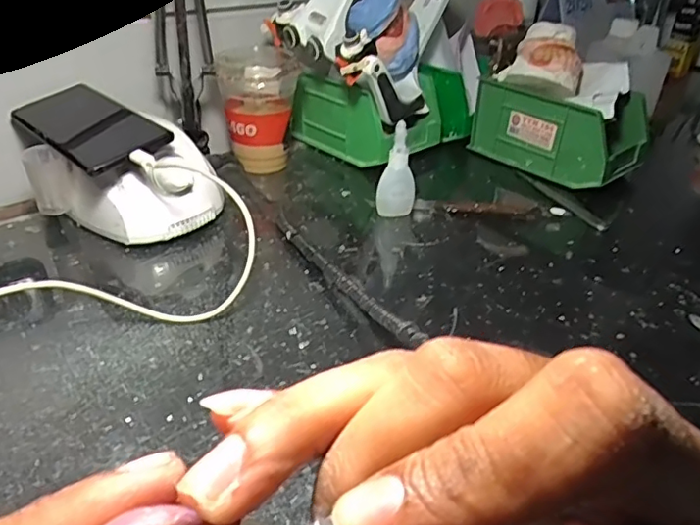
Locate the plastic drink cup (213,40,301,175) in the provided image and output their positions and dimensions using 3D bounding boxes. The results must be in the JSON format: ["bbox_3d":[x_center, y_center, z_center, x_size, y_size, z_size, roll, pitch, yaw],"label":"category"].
[{"bbox_3d":[-0.095,-0.162,0.603,0.077,0.121,0.076,2,33,-1],"label":"plastic drink cup"}]

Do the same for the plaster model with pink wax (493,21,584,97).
[{"bbox_3d":[0.211,-0.221,0.614,0.082,0.060,0.071,20,37,25],"label":"plaster model with pink wax"}]

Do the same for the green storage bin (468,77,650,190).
[{"bbox_3d":[0.234,-0.153,0.641,0.170,0.086,0.098,29,41,35],"label":"green storage bin"}]

